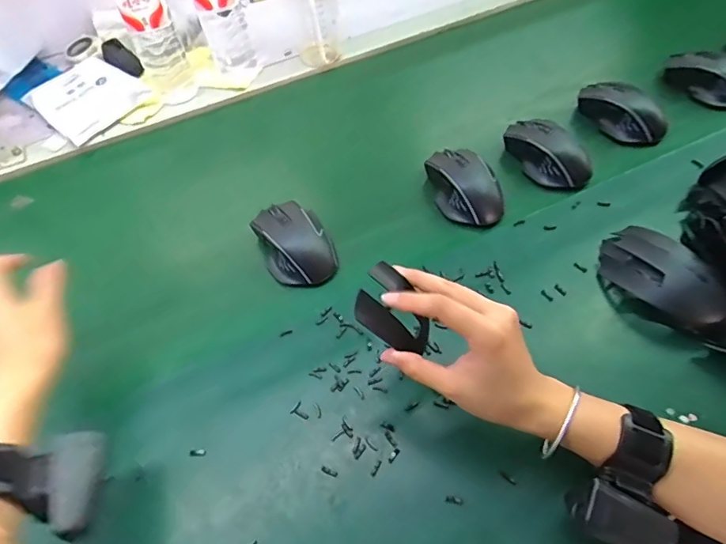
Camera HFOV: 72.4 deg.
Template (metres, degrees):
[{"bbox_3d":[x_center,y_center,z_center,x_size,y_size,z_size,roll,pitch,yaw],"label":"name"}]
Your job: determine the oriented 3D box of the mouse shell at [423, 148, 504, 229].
[{"bbox_3d":[0.117,-0.105,0.576,0.068,0.034,0.106,-17,56,-7],"label":"mouse shell"}]

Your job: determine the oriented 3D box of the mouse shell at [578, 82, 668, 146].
[{"bbox_3d":[0.332,-0.208,0.634,0.056,0.039,0.117,-40,61,-21],"label":"mouse shell"}]

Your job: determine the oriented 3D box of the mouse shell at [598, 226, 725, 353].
[{"bbox_3d":[0.292,0.022,0.464,0.067,0.042,0.161,-29,58,-15],"label":"mouse shell"}]

